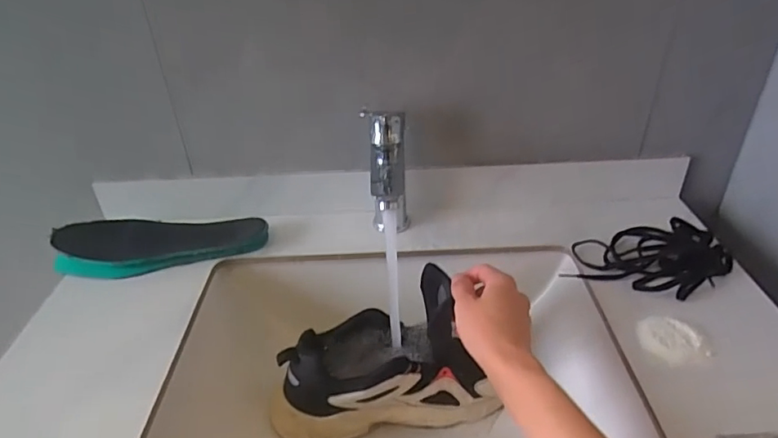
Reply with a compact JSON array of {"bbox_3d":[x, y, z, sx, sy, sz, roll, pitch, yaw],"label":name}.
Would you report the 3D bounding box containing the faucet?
[{"bbox_3d":[0.000,-0.030,0.617,0.049,0.154,0.122,-1,35,3],"label":"faucet"}]

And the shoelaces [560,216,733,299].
[{"bbox_3d":[0.311,0.045,0.597,0.180,0.015,0.108,-7,35,-5],"label":"shoelaces"}]

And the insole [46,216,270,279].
[{"bbox_3d":[-0.289,0.033,0.657,0.262,0.031,0.086,-7,35,-6],"label":"insole"}]

